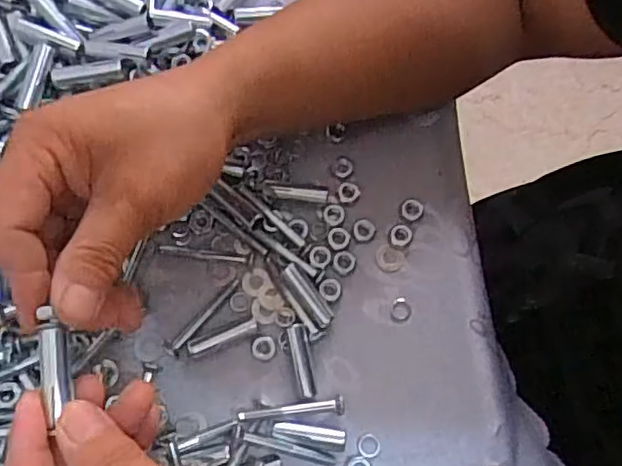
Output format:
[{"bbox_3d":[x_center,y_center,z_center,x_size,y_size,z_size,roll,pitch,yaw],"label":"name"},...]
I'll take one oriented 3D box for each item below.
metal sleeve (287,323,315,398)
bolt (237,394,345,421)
[{"bbox_3d":[-0.005,0.068,0.345,0.009,0.006,0.040,-10,73,-5],"label":"metal sleeve"},{"bbox_3d":[-0.010,0.093,0.336,0.055,0.012,0.009,-6,73,-4],"label":"bolt"}]

